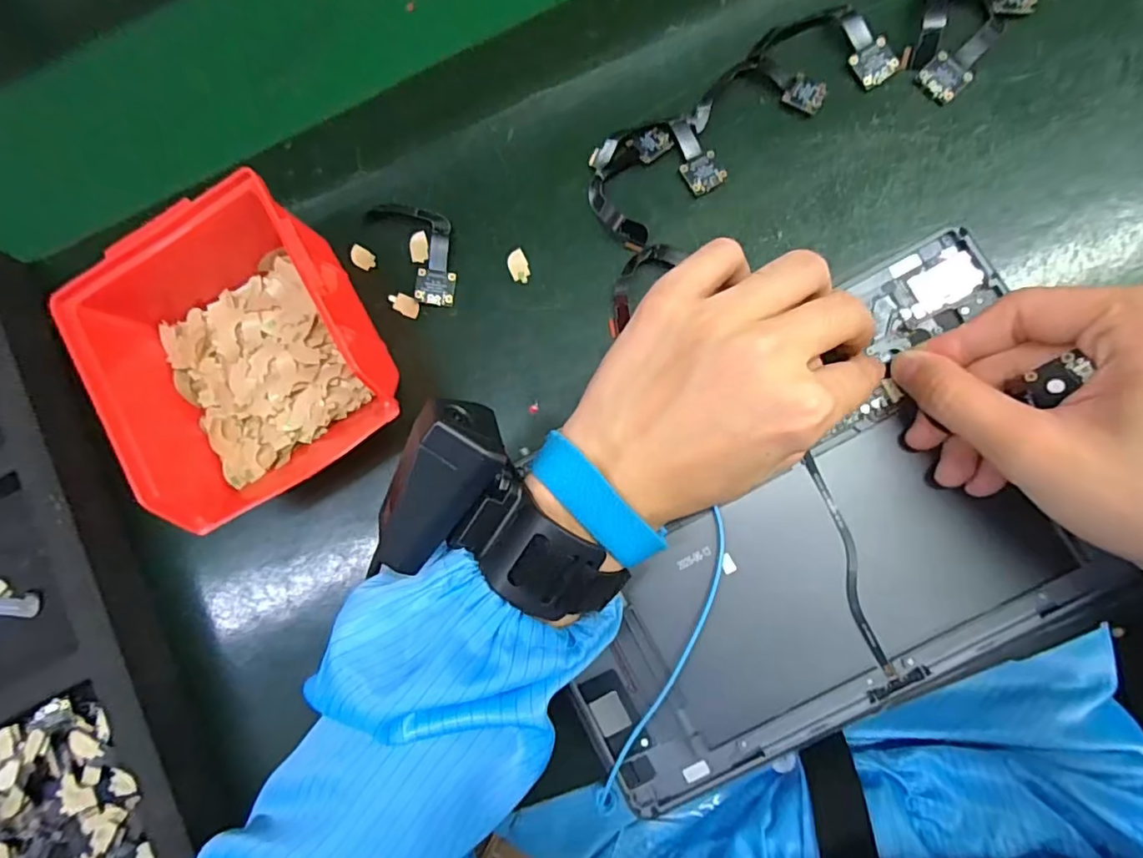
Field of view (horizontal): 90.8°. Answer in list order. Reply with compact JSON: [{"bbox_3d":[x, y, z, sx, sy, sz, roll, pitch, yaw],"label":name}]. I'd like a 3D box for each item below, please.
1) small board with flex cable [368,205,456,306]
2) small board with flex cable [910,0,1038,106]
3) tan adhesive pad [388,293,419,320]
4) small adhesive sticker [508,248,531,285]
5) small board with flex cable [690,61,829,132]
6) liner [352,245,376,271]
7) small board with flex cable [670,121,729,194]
[{"bbox_3d":[-0.081,-0.101,0.312,0.035,0.004,0.068,-29,80,4],"label":"small board with flex cable"},{"bbox_3d":[0.195,-0.205,0.280,0.049,0.014,0.071,35,89,11],"label":"small board with flex cable"},{"bbox_3d":[-0.093,-0.069,0.314,0.019,0.004,0.010,29,87,7],"label":"tan adhesive pad"},{"bbox_3d":[-0.029,-0.088,0.308,0.011,0.004,0.018,-26,87,-3],"label":"small adhesive sticker"},{"bbox_3d":[0.097,-0.177,0.295,0.067,0.004,0.033,-7,82,7],"label":"small board with flex cable"},{"bbox_3d":[-0.118,-0.096,0.318,0.016,0.004,0.010,32,87,2],"label":"liner"},{"bbox_3d":[0.064,-0.144,0.297,0.020,0.005,0.040,-30,79,4],"label":"small board with flex cable"}]

